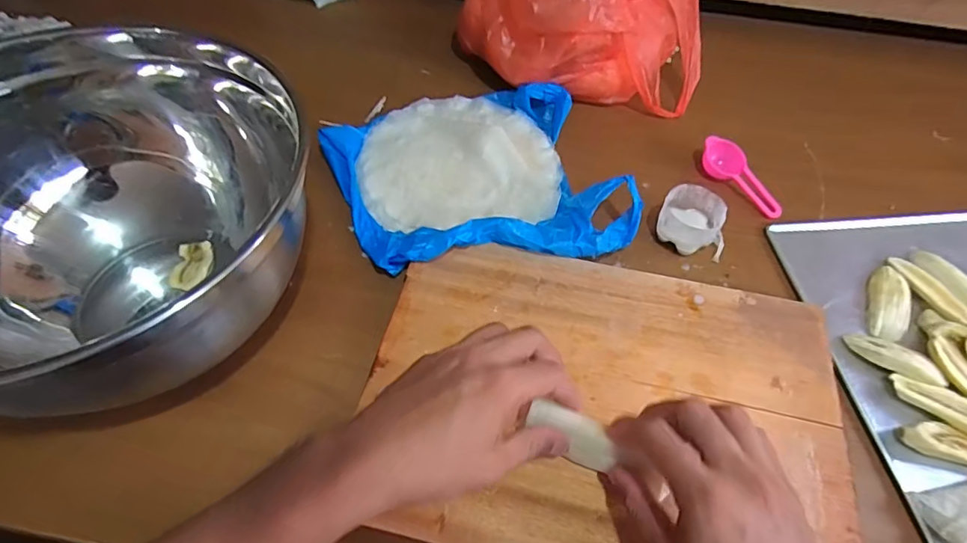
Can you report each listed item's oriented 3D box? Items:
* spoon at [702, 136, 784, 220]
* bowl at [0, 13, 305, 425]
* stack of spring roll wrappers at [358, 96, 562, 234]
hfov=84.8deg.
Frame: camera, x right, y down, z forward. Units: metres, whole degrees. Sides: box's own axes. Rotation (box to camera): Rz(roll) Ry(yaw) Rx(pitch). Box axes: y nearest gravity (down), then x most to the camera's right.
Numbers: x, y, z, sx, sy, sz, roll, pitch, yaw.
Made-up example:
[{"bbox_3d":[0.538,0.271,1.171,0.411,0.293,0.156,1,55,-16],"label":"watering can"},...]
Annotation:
[{"bbox_3d":[0.273,-0.099,0.561,0.035,0.021,0.105,-30,73,-25],"label":"spoon"},{"bbox_3d":[-0.285,-0.023,0.388,0.311,0.188,0.261,10,56,5],"label":"bowl"},{"bbox_3d":[-0.026,-0.125,0.562,0.201,0.025,0.213,-11,57,-9],"label":"stack of spring roll wrappers"}]

